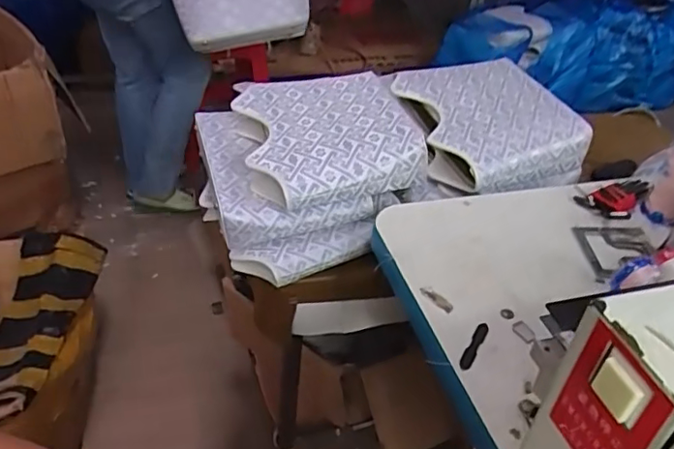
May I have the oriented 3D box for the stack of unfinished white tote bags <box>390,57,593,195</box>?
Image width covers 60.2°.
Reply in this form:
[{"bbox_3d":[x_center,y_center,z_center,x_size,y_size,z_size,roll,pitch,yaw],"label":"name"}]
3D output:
[{"bbox_3d":[0.244,-0.178,1.019,0.258,0.105,0.310,-12,41,-21],"label":"stack of unfinished white tote bags"}]

